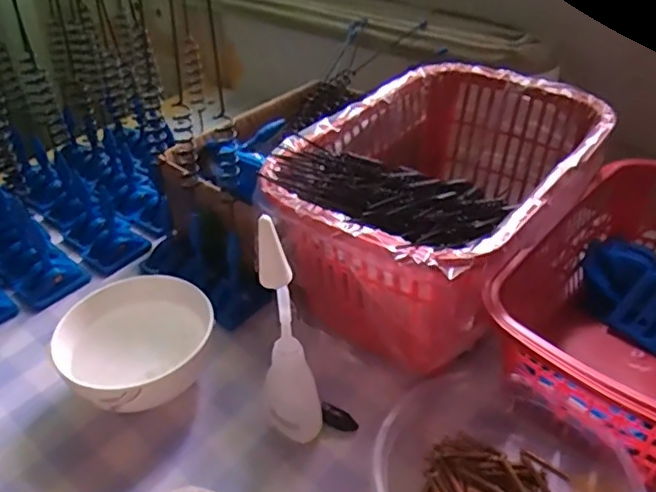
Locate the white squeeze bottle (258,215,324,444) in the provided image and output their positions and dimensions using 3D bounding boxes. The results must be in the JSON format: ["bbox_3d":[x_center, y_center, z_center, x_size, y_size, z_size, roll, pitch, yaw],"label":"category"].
[{"bbox_3d":[-0.020,0.049,0.298,0.027,0.141,0.025,-10,40,-9],"label":"white squeeze bottle"}]

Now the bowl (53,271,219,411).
[{"bbox_3d":[-0.109,0.063,0.361,0.091,0.046,0.084,-2,39,1],"label":"bowl"}]

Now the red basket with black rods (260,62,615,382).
[{"bbox_3d":[0.074,-0.032,0.405,0.159,0.094,0.230,27,48,32],"label":"red basket with black rods"}]

